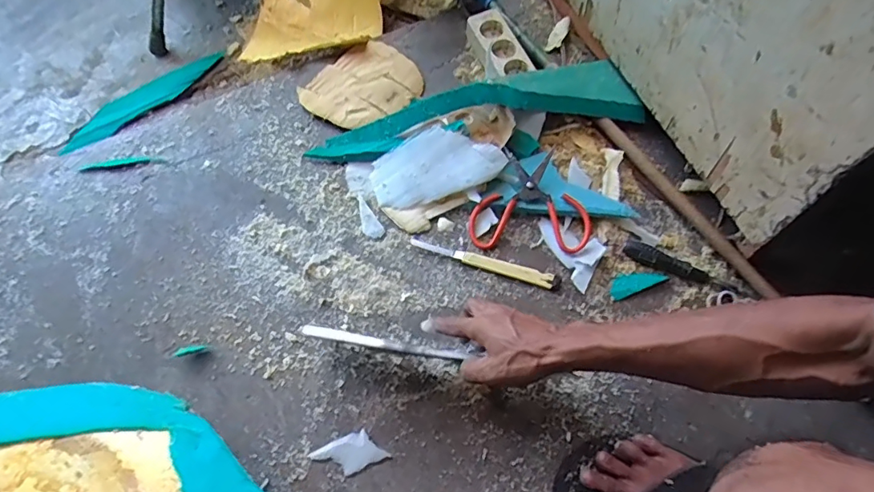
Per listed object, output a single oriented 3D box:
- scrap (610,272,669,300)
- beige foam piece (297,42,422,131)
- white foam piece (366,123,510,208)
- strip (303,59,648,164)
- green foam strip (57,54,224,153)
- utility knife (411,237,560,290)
[{"bbox_3d":[0.263,0.047,0.672,0.076,0.006,0.028,-19,68,-5],"label":"scrap"},{"bbox_3d":[-0.118,-0.253,0.813,0.171,0.016,0.148,-43,72,-14],"label":"beige foam piece"},{"bbox_3d":[-0.003,-0.116,0.719,0.185,0.014,0.096,-17,84,11],"label":"white foam piece"},{"bbox_3d":[0.047,-0.205,0.751,0.500,0.070,0.110,-7,67,0],"label":"strip"},{"bbox_3d":[-0.573,-0.288,0.994,0.330,0.016,0.070,-36,70,-12],"label":"green foam strip"},{"bbox_3d":[0.064,0.021,0.693,0.204,0.009,0.022,17,69,10],"label":"utility knife"}]

